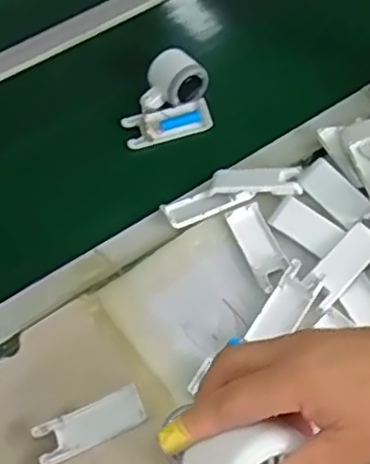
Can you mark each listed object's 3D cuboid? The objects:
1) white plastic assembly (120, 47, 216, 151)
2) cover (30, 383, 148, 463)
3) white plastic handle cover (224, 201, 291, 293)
[{"bbox_3d":[-0.024,-0.168,0.820,0.108,0.056,0.099,-10,58,-2],"label":"white plastic assembly"},{"bbox_3d":[-0.092,0.188,0.644,0.107,0.018,0.041,-21,59,-9],"label":"cover"},{"bbox_3d":[0.082,0.015,0.727,0.039,0.013,0.102,-22,59,-9],"label":"white plastic handle cover"}]

